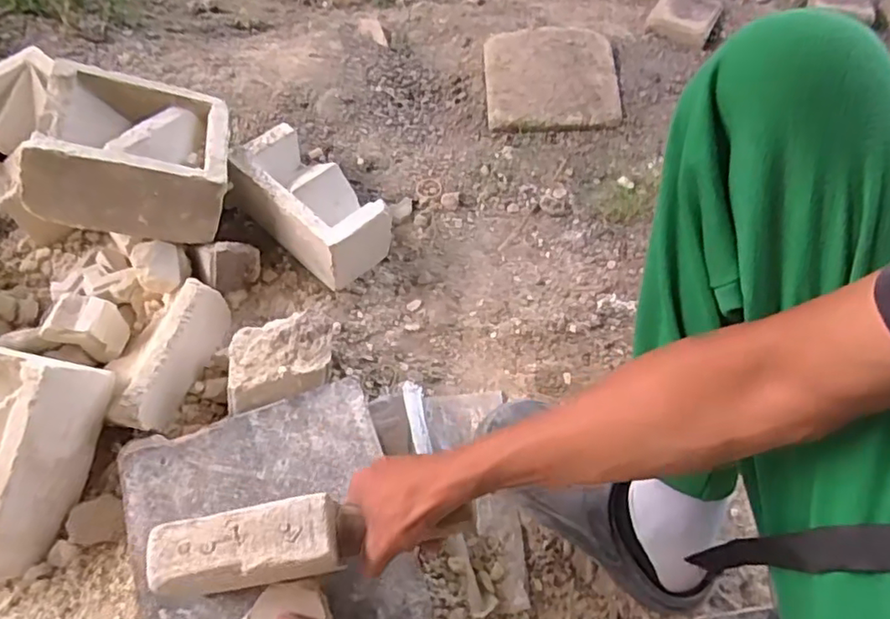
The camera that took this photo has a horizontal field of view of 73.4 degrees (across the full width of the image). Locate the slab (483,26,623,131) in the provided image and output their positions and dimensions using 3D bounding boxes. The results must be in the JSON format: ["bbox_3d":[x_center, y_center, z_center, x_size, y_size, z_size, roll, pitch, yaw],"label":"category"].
[{"bbox_3d":[0.165,-0.360,0.921,0.201,0.041,0.187,-3,59,-4],"label":"slab"}]

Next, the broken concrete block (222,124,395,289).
[{"bbox_3d":[-0.179,-0.139,0.782,0.209,0.099,0.105,38,65,19],"label":"broken concrete block"}]

